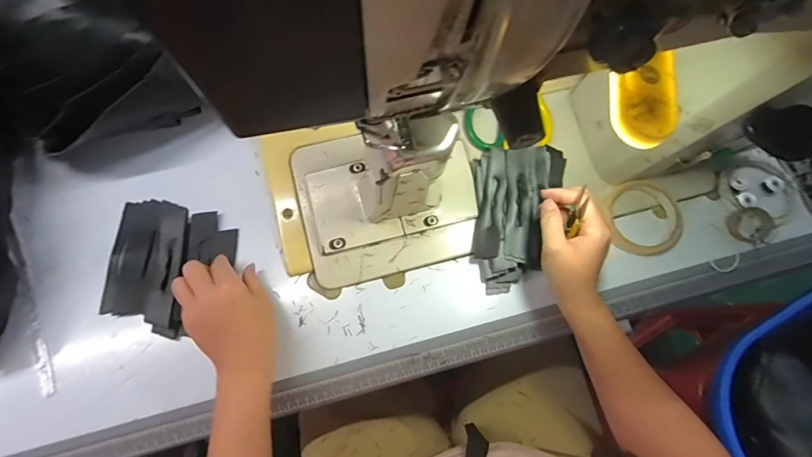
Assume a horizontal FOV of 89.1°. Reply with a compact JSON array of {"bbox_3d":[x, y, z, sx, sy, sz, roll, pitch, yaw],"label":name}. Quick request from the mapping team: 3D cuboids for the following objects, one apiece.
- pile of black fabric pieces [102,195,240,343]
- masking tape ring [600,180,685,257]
[{"bbox_3d":[-0.275,0.040,0.465,0.135,0.022,0.141,11,71,3],"label":"pile of black fabric pieces"},{"bbox_3d":[0.284,-0.012,0.491,0.084,0.025,0.088,0,71,-1],"label":"masking tape ring"}]

